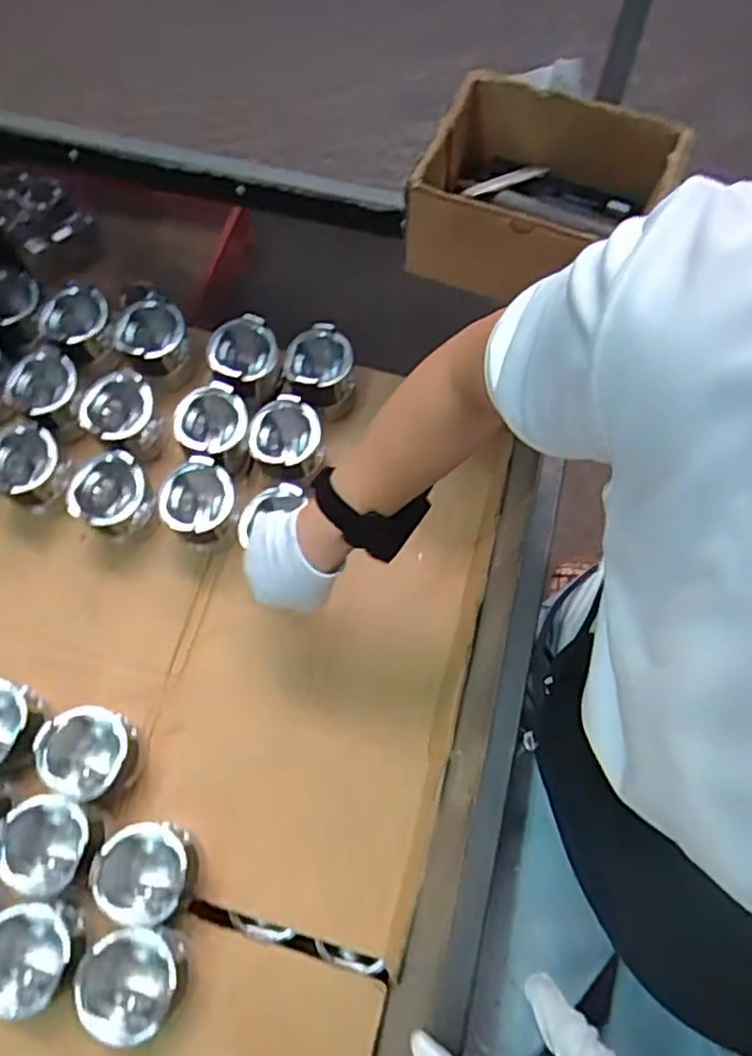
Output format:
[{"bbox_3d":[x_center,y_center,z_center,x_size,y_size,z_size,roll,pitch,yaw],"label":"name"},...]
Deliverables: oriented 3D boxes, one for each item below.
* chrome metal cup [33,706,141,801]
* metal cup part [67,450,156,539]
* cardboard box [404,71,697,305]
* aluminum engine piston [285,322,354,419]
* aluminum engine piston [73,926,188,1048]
[{"bbox_3d":[-0.279,0.223,0.669,0.084,0.073,0.080,-15,69,-7],"label":"chrome metal cup"},{"bbox_3d":[-0.299,-0.032,0.775,0.087,0.081,0.089,0,68,-1],"label":"metal cup part"},{"bbox_3d":[0.137,-0.275,0.567,0.187,0.083,0.181,22,69,8],"label":"cardboard box"},{"bbox_3d":[-0.067,-0.184,0.816,0.082,0.069,0.093,-6,68,-3],"label":"aluminum engine piston"},{"bbox_3d":[-0.211,0.399,0.603,0.080,0.074,0.085,0,68,-1],"label":"aluminum engine piston"}]

